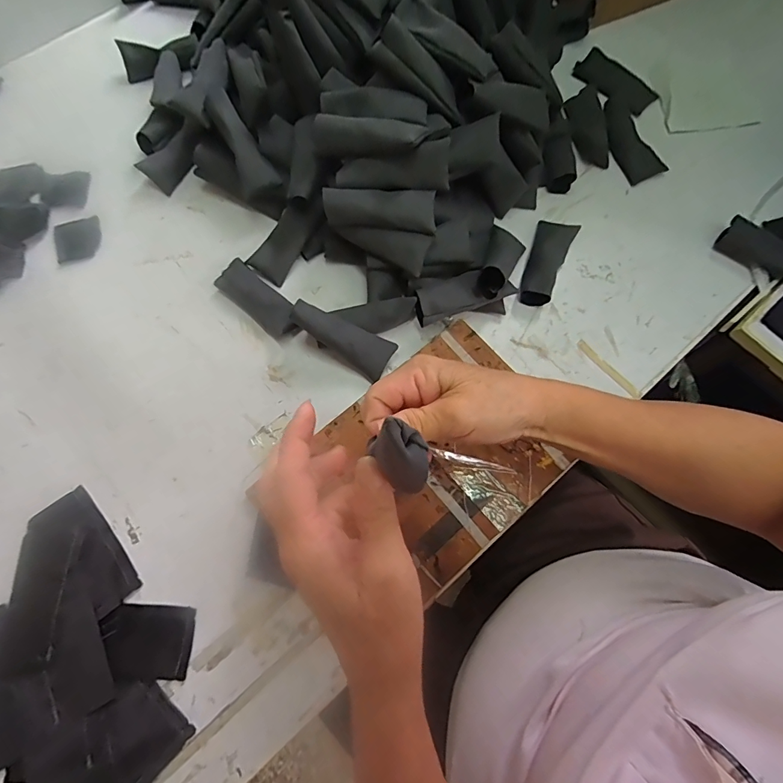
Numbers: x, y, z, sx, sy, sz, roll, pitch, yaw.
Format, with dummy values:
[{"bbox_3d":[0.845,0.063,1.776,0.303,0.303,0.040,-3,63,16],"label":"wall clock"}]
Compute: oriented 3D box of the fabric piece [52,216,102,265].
[{"bbox_3d":[-0.360,-0.174,0.472,0.051,0.004,0.054,-15,74,-4],"label":"fabric piece"}]

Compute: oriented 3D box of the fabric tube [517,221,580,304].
[{"bbox_3d":[0.165,-0.142,0.440,0.040,0.021,0.103,25,76,8],"label":"fabric tube"}]

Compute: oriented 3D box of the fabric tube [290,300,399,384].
[{"bbox_3d":[-0.048,-0.054,0.400,0.102,0.015,0.042,31,76,-10],"label":"fabric tube"}]

